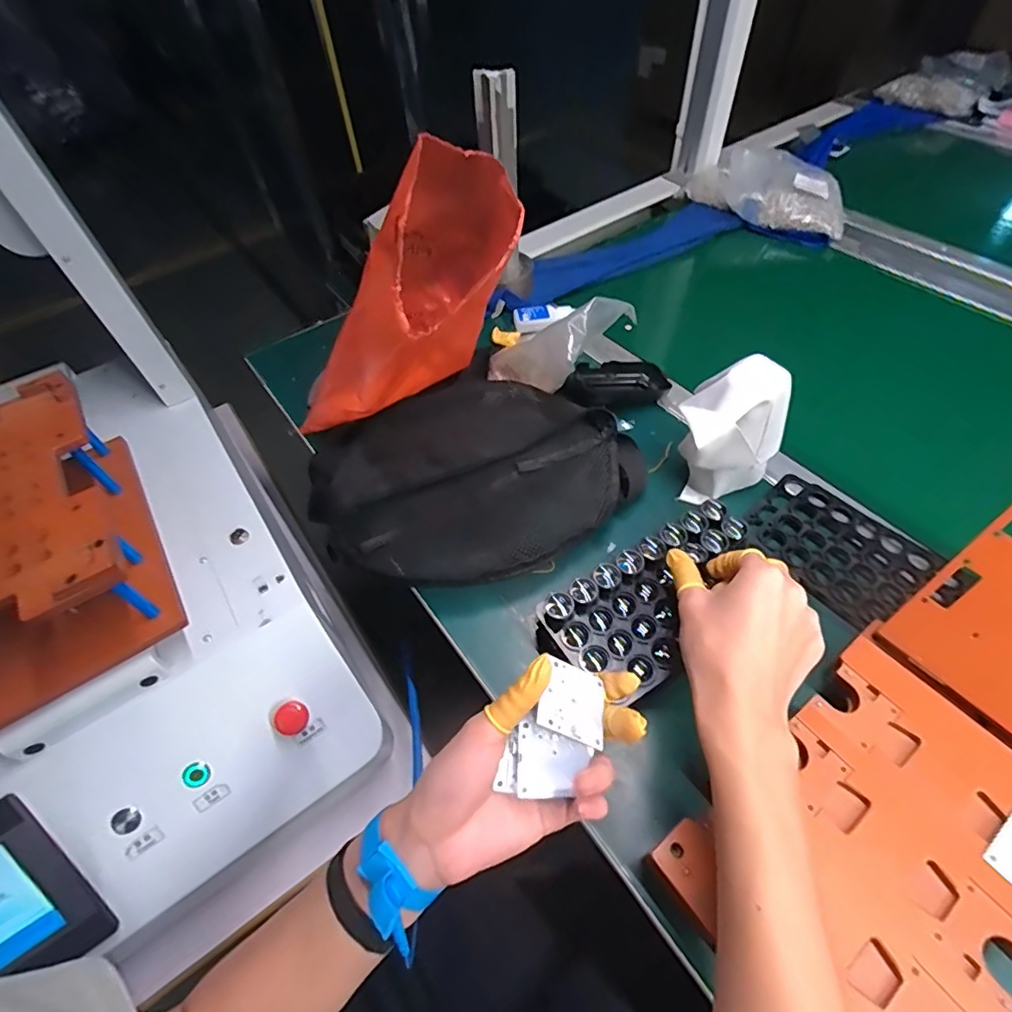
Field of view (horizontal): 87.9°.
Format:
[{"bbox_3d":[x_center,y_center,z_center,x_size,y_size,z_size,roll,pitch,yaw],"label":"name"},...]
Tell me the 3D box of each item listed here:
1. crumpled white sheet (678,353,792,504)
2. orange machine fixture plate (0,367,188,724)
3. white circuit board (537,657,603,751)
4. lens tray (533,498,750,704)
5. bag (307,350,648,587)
[{"bbox_3d":[0.204,-0.062,0.486,0.083,0.118,0.089,26,59,21],"label":"crumpled white sheet"},{"bbox_3d":[-0.420,0.032,0.437,0.187,0.097,0.259,-31,57,-18],"label":"orange machine fixture plate"},{"bbox_3d":[0.040,0.118,0.318,0.043,0.004,0.044,28,44,-17],"label":"white circuit board"},{"bbox_3d":[0.122,0.067,0.419,0.192,0.026,0.095,-36,59,-15],"label":"lens tray"},{"bbox_3d":[-0.038,-0.038,0.538,0.305,0.057,0.260,-29,57,-17],"label":"bag"}]

